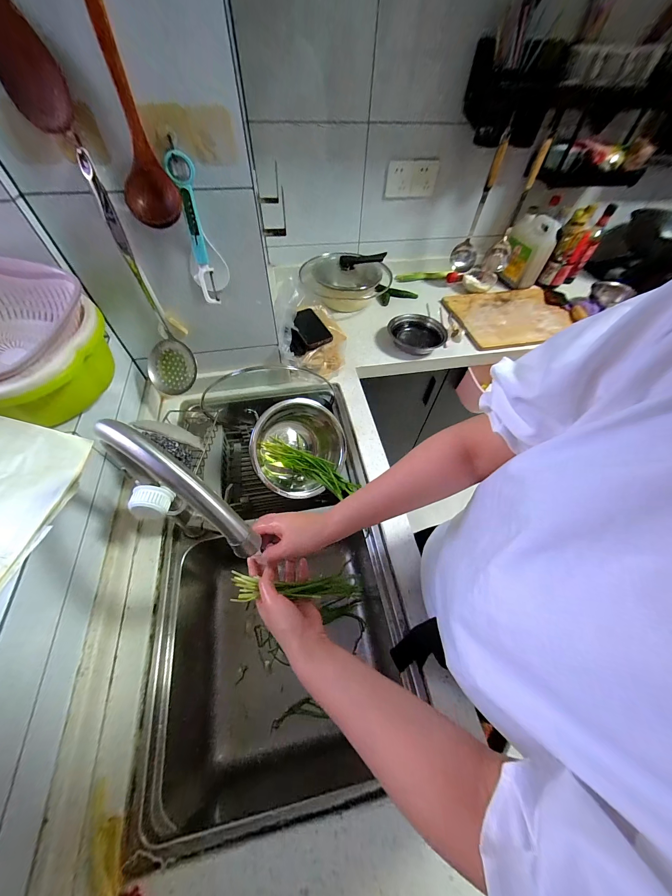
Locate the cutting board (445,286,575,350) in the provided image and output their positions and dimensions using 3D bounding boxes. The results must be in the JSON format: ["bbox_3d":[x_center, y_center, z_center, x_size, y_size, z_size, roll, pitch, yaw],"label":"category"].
[{"bbox_3d":[0.614,-0.466,1.006,0.419,0.019,0.302,-11,57,-9],"label":"cutting board"}]

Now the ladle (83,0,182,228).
[{"bbox_3d":[-0.270,-0.435,0.341,0.070,0.258,0.075,-23,60,-17],"label":"ladle"}]

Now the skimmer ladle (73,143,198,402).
[{"bbox_3d":[-0.358,-0.259,0.512,0.093,0.345,0.104,-33,63,-21],"label":"skimmer ladle"}]

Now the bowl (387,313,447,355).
[{"bbox_3d":[0.250,-0.351,0.897,0.172,0.041,0.157,6,56,2],"label":"bowl"}]

